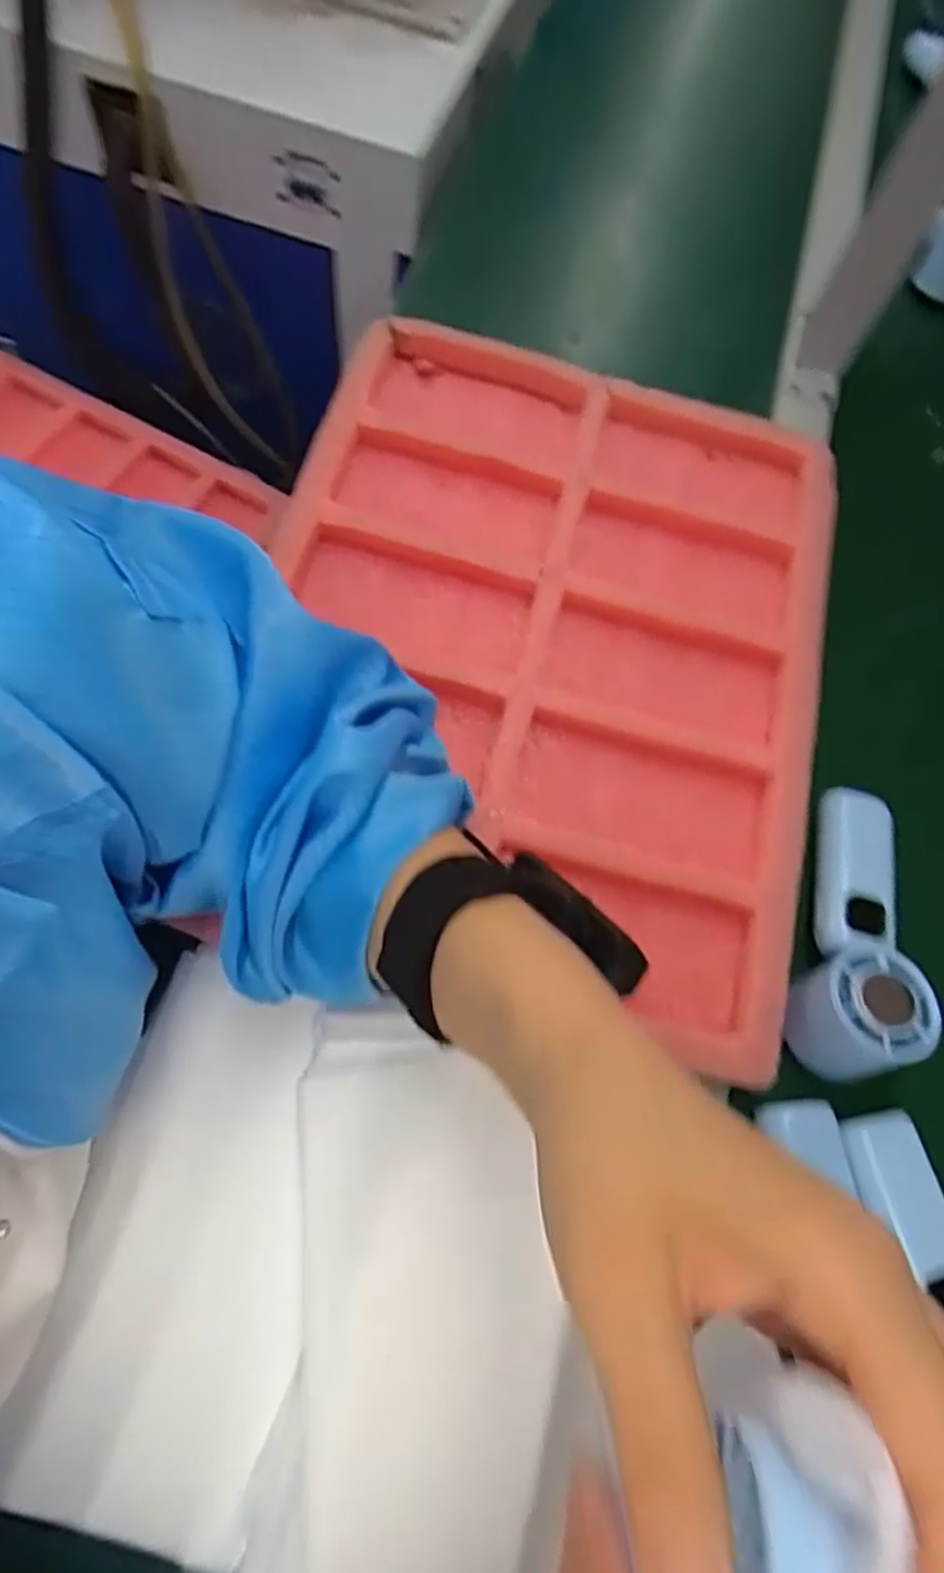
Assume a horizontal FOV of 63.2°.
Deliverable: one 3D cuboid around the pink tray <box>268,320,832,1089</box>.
[{"bbox_3d":[0.041,-0.095,0.467,0.330,0.044,0.390,14,68,-2],"label":"pink tray"}]

